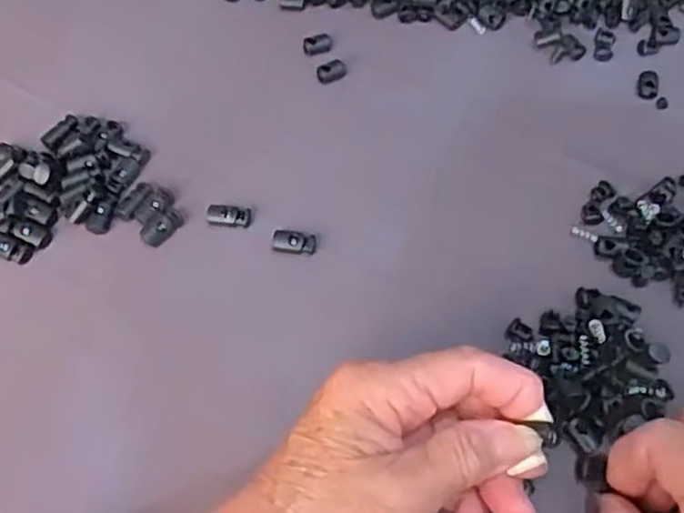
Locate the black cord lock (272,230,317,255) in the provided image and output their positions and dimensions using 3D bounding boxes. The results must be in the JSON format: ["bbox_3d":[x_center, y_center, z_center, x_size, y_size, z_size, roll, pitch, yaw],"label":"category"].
[{"bbox_3d":[-0.023,-0.007,0.351,0.021,0.006,0.010,7,62,2],"label":"black cord lock"}]

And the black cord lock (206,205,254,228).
[{"bbox_3d":[-0.055,-0.020,0.356,0.022,0.007,0.010,5,62,0],"label":"black cord lock"}]

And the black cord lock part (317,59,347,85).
[{"bbox_3d":[-0.005,-0.104,0.404,0.017,0.007,0.011,-17,64,-11],"label":"black cord lock part"}]

